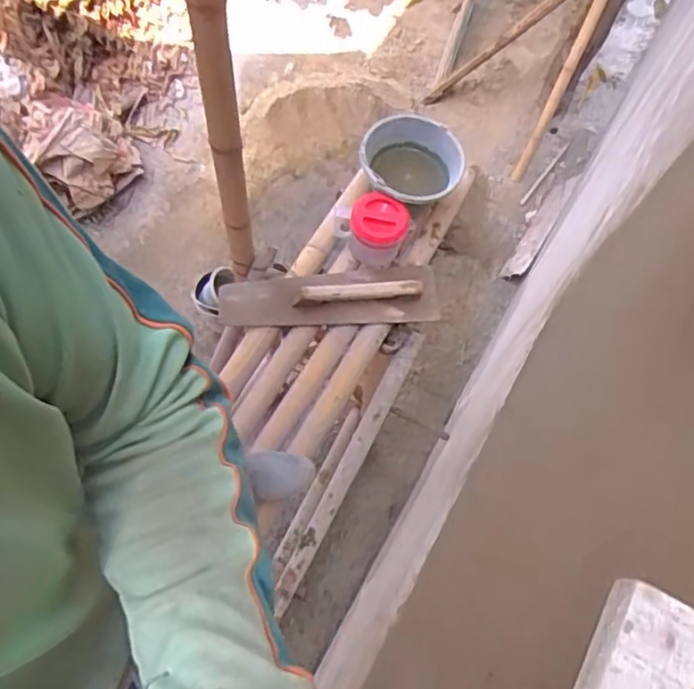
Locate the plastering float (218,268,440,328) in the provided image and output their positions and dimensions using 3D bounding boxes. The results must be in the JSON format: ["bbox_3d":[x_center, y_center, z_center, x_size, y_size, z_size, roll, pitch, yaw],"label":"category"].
[{"bbox_3d":[-0.041,-0.128,1.505,0.513,0.080,0.147,-2,70,-2],"label":"plastering float"}]

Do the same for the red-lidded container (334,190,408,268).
[{"bbox_3d":[0.058,-0.271,1.513,0.169,0.151,0.136,-3,70,-3],"label":"red-lidded container"}]

